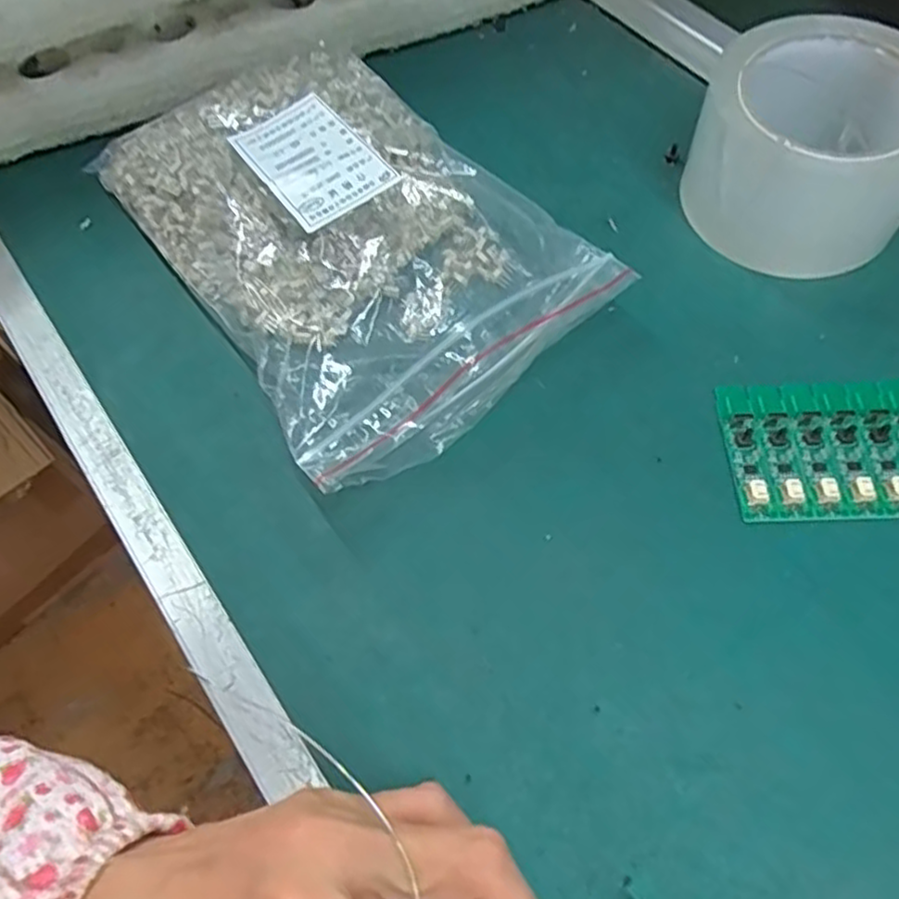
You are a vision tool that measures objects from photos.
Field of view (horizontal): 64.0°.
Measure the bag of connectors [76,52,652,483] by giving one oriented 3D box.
[{"bbox_3d":[-0.055,-0.107,0.341,0.163,0.041,0.240,-36,66,-16],"label":"bag of connectors"}]

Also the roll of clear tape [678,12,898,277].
[{"bbox_3d":[0.168,-0.140,0.336,0.101,0.068,0.101,-1,61,2],"label":"roll of clear tape"}]

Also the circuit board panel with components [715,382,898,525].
[{"bbox_3d":[0.185,-0.002,0.296,0.137,0.006,0.064,-2,61,1],"label":"circuit board panel with components"}]

